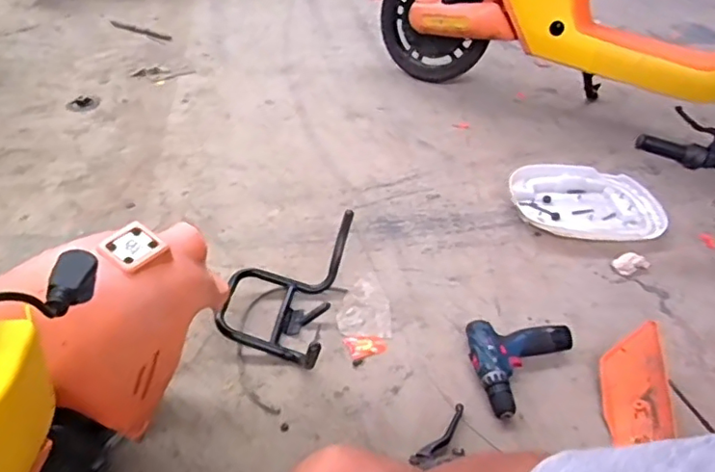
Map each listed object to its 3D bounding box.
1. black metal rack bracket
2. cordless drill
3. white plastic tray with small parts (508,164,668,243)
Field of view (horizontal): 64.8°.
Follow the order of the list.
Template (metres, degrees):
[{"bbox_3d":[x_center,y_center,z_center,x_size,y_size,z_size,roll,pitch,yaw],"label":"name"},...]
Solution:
[{"bbox_3d":[-0.141,0.078,1.049,0.207,0.163,0.267,12,40,7],"label":"black metal rack bracket"},{"bbox_3d":[0.272,0.211,1.030,0.149,0.052,0.219,34,47,30],"label":"cordless drill"},{"bbox_3d":[0.570,-0.080,1.392,0.363,0.048,0.273,1,40,-5],"label":"white plastic tray with small parts"}]

